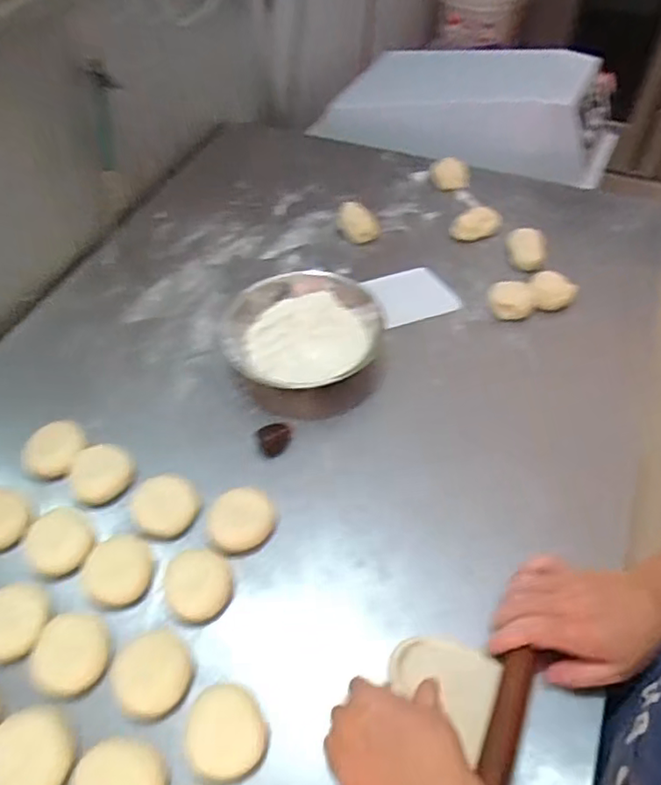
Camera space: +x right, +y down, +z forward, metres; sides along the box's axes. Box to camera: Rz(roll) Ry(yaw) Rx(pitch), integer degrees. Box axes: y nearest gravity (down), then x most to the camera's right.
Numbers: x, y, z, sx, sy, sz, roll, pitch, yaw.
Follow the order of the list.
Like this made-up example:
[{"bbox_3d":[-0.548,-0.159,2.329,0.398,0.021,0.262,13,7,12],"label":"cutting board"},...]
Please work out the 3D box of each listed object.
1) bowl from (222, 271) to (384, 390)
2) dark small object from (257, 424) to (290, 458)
[{"bbox_3d":[-0.032,-0.069,0.733,0.184,0.050,0.179,-1,51,1],"label":"bowl"},{"bbox_3d":[-0.062,0.053,0.675,0.037,0.015,0.040,-1,51,1],"label":"dark small object"}]

